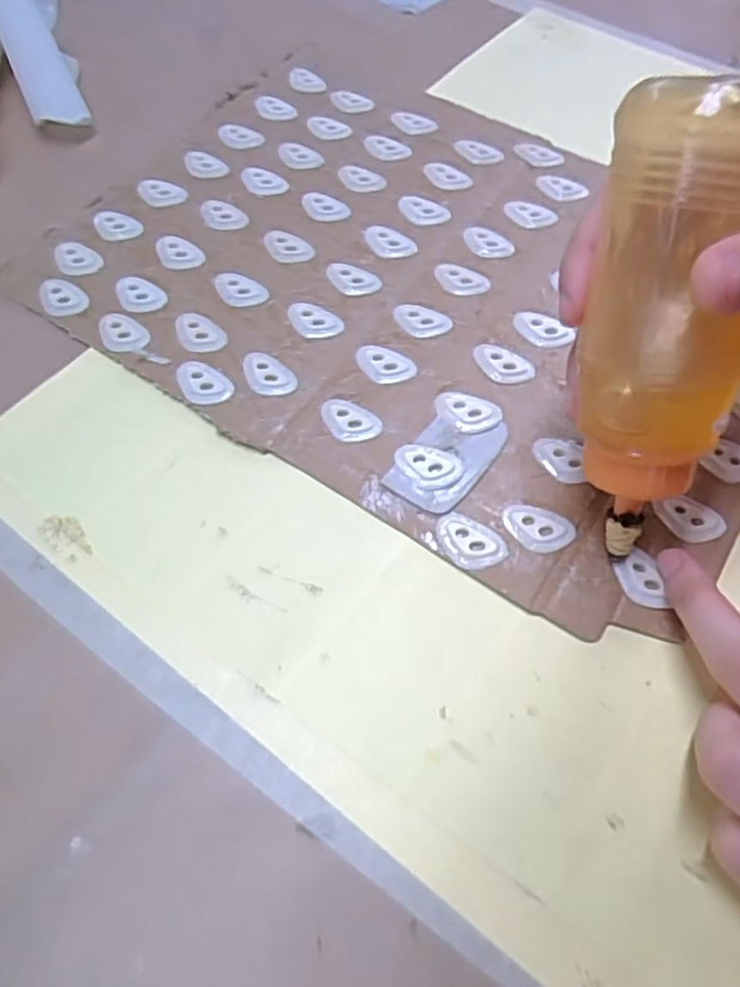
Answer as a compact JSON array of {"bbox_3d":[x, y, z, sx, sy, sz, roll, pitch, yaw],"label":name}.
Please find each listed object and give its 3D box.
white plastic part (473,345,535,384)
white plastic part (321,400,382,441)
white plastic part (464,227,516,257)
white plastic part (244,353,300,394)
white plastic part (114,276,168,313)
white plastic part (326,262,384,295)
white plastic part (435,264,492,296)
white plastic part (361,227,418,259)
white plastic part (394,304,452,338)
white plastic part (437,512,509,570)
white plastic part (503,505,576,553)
[{"bbox_3d":[0.054,-0.053,0.283,0.026,0.004,0.016,26,63,13],"label":"white plastic part"},{"bbox_3d":[-0.008,-0.029,0.271,0.026,0.004,0.016,30,64,15],"label":"white plastic part"},{"bbox_3d":[0.054,-0.116,0.320,0.025,0.004,0.014,26,63,13],"label":"white plastic part"},{"bbox_3d":[-0.042,-0.049,0.281,0.026,0.004,0.015,34,65,17],"label":"white plastic part"},{"bbox_3d":[-0.101,-0.087,0.301,0.023,0.004,0.016,14,61,7],"label":"white plastic part"},{"bbox_3d":[-0.008,-0.096,0.307,0.025,0.004,0.014,11,60,5],"label":"white plastic part"},{"bbox_3d":[0.041,-0.095,0.308,0.025,0.004,0.014,13,60,6],"label":"white plastic part"},{"bbox_3d":[0.008,-0.116,0.319,0.026,0.004,0.014,24,62,12],"label":"white plastic part"},{"bbox_3d":[0.022,-0.074,0.296,0.025,0.004,0.015,12,60,5],"label":"white plastic part"},{"bbox_3d":[0.036,0.017,0.246,0.026,0.004,0.017,23,62,11],"label":"white plastic part"},{"bbox_3d":[0.061,0.012,0.248,0.025,0.004,0.016,13,60,6],"label":"white plastic part"}]

